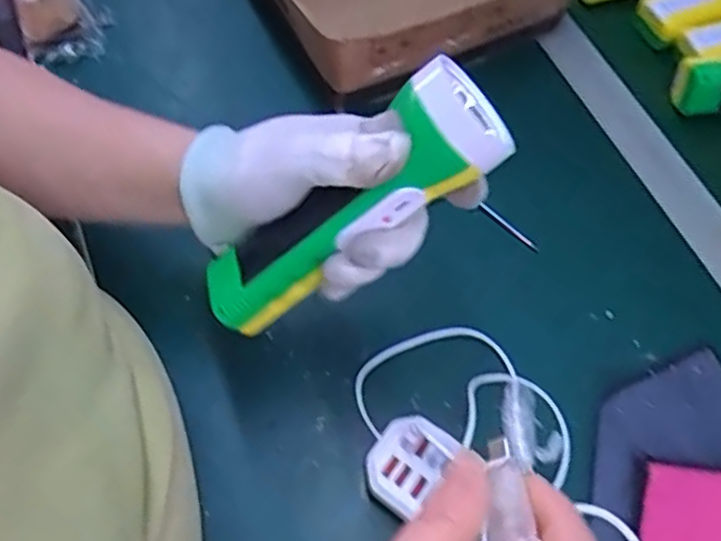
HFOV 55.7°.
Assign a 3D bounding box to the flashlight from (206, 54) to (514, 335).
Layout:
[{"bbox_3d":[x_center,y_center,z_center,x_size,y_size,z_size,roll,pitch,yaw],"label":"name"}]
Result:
[{"bbox_3d":[-0.010,-0.028,0.325,0.163,0.043,0.047,-36,62,22],"label":"flashlight"}]

